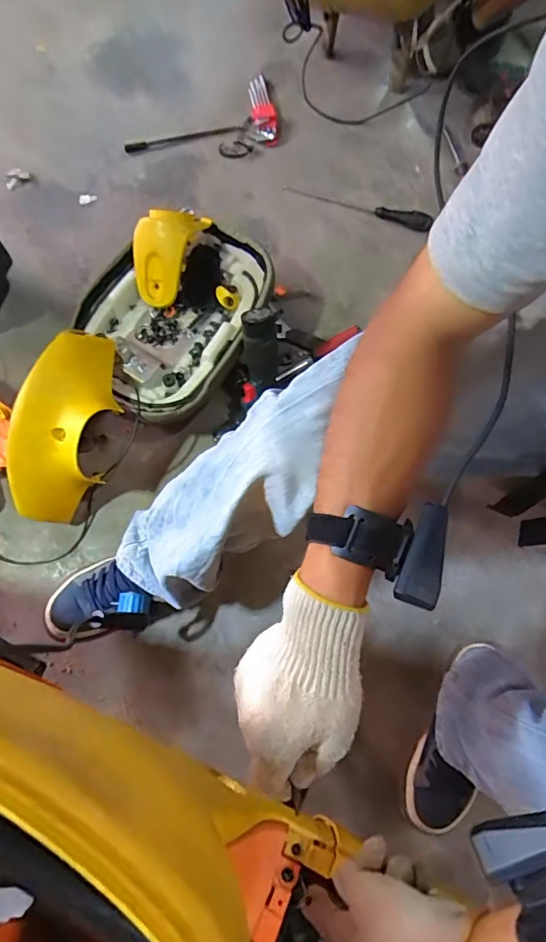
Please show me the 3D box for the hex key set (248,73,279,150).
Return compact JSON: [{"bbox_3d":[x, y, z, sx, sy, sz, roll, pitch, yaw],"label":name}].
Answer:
[{"bbox_3d":[-0.024,-0.785,1.040,0.065,0.032,0.163,-5,76,-3],"label":"hex key set"}]

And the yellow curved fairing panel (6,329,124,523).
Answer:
[{"bbox_3d":[-0.310,-0.059,0.725,0.121,0.101,0.300,19,99,3],"label":"yellow curved fairing panel"}]

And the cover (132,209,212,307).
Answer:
[{"bbox_3d":[-0.185,-0.380,0.817,0.088,0.102,0.162,23,76,4],"label":"cover"}]

